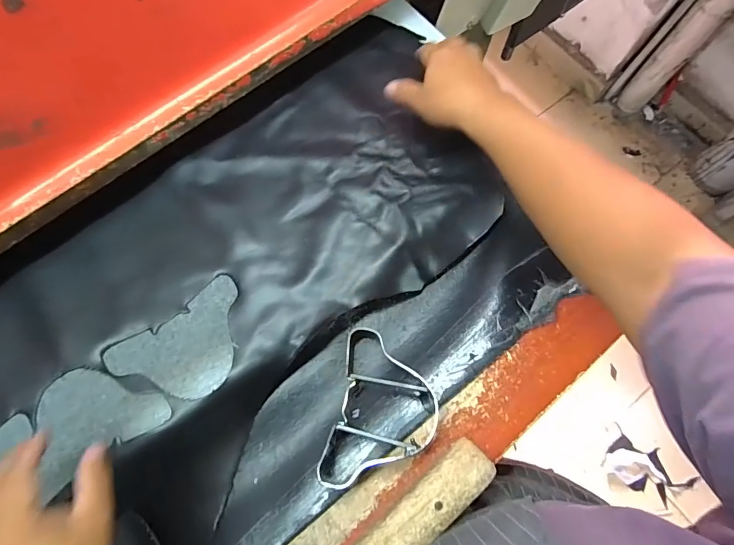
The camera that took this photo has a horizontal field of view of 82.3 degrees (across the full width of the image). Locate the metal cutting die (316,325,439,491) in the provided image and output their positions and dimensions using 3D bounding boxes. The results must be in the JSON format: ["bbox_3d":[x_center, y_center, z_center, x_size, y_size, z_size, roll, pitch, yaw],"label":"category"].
[{"bbox_3d":[0.020,0.137,0.415,0.106,0.048,0.148,11,73,5],"label":"metal cutting die"}]

